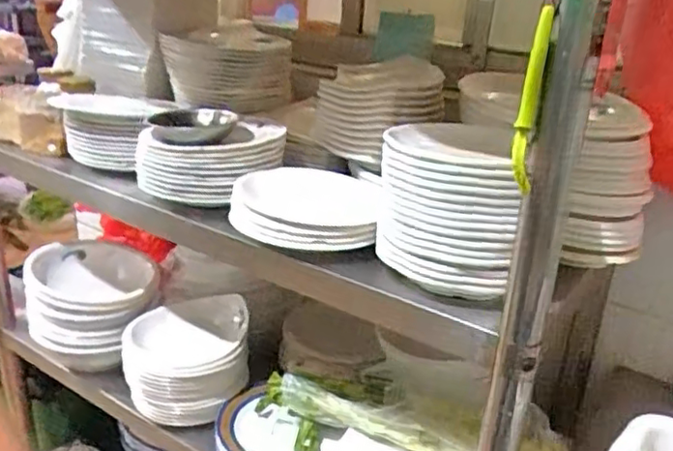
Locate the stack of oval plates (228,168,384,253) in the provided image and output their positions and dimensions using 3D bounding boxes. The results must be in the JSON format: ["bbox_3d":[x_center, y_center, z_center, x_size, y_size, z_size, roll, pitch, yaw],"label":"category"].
[{"bbox_3d":[-0.040,-0.026,0.847,0.195,0.052,0.182,7,22,5],"label":"stack of oval plates"}]

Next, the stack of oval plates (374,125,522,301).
[{"bbox_3d":[0.139,-0.024,0.739,0.194,0.153,0.144,20,27,33],"label":"stack of oval plates"}]

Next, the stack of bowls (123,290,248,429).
[{"bbox_3d":[-0.267,0.226,1.125,0.212,0.171,0.219,1,22,-9],"label":"stack of bowls"}]

